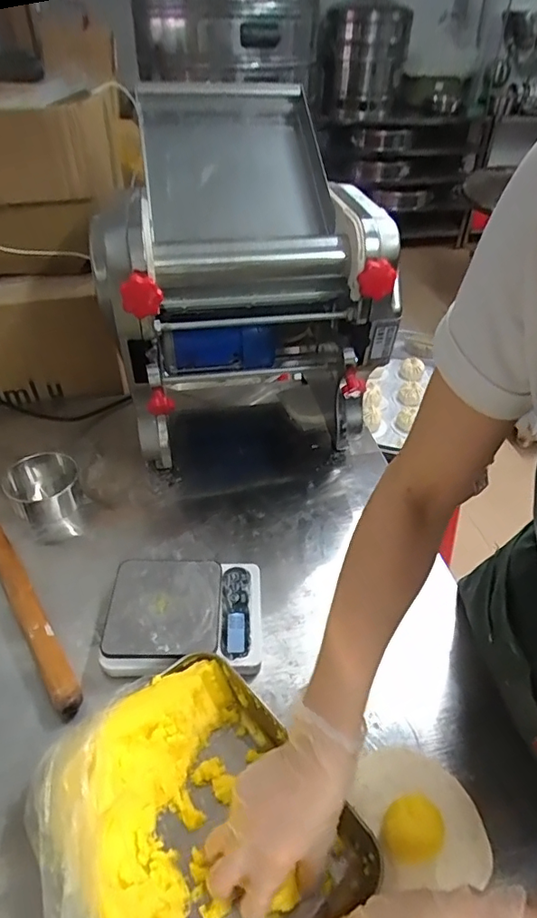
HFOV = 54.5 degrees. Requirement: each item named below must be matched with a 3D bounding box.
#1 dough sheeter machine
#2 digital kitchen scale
[{"bbox_3d":[-0.048,-0.225,0.809,0.368,0.504,0.378,-8,43,-9],"label":"dough sheeter machine"},{"bbox_3d":[-0.096,0.179,0.606,0.173,0.041,0.131,-3,42,-5],"label":"digital kitchen scale"}]

